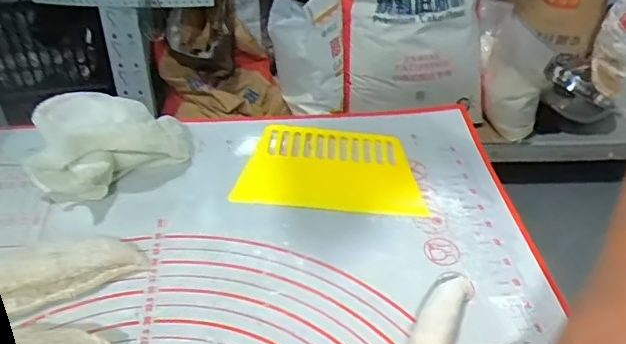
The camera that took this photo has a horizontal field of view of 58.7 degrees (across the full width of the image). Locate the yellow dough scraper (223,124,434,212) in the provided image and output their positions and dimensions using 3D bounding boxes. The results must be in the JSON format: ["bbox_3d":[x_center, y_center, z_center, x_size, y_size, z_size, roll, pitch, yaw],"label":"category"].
[{"bbox_3d":[0.015,-0.008,0.498,0.156,0.010,0.105,3,41,-1],"label":"yellow dough scraper"}]

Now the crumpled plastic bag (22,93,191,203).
[{"bbox_3d":[-0.178,-0.032,0.473,0.125,0.059,0.102,-30,51,-33],"label":"crumpled plastic bag"}]

